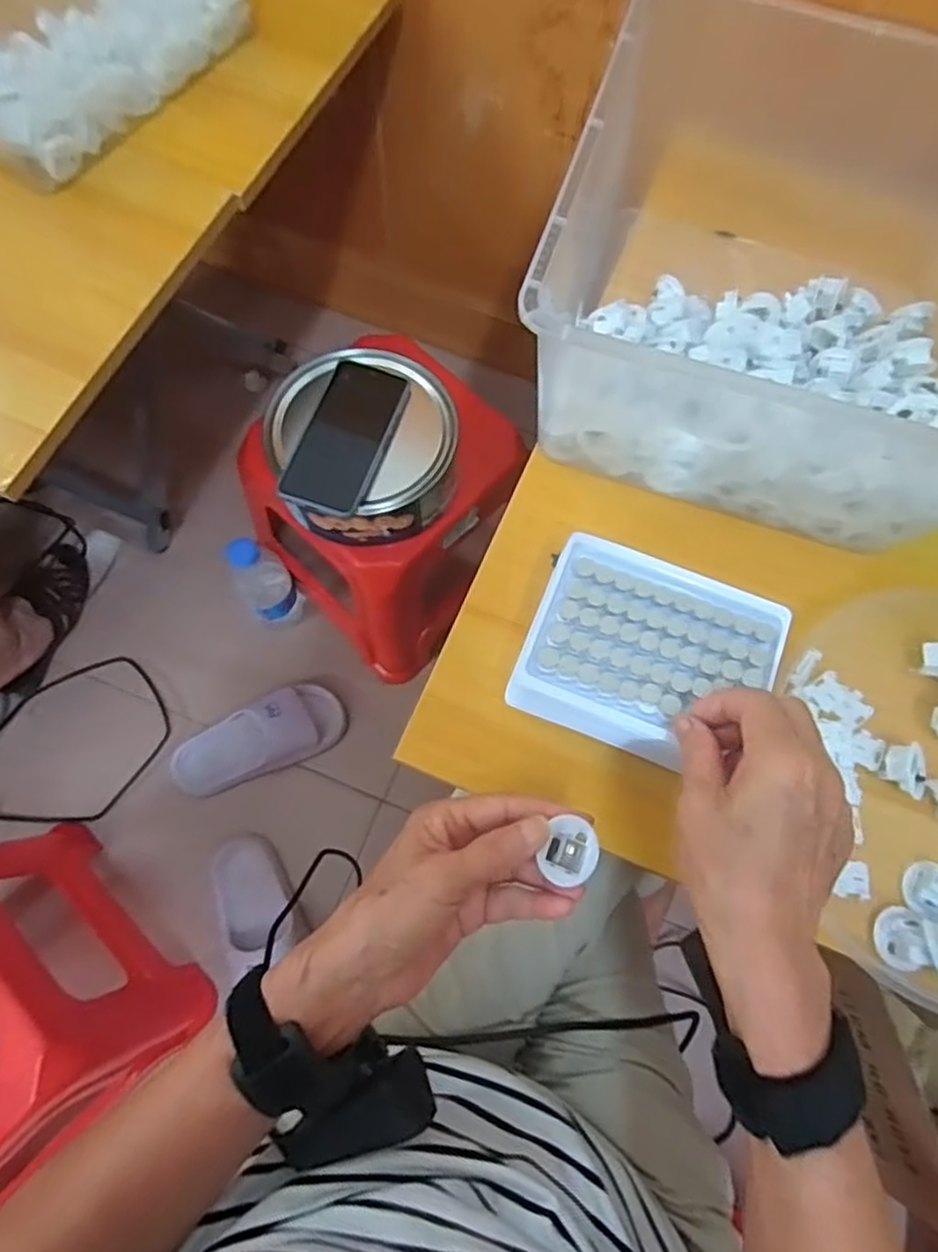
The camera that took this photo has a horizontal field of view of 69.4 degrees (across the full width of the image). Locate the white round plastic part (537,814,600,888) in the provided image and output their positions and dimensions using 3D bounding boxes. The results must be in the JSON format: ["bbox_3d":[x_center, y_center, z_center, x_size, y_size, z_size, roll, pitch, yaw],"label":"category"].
[{"bbox_3d":[0.048,0.111,0.334,0.030,0.012,0.030,3,78,-15],"label":"white round plastic part"}]

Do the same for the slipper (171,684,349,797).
[{"bbox_3d":[-0.275,0.154,0.904,0.220,0.071,0.092,-27,75,-10],"label":"slipper"}]

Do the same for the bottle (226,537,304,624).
[{"bbox_3d":[-0.266,-0.058,0.875,0.067,0.205,0.075,-36,77,-12],"label":"bottle"}]

